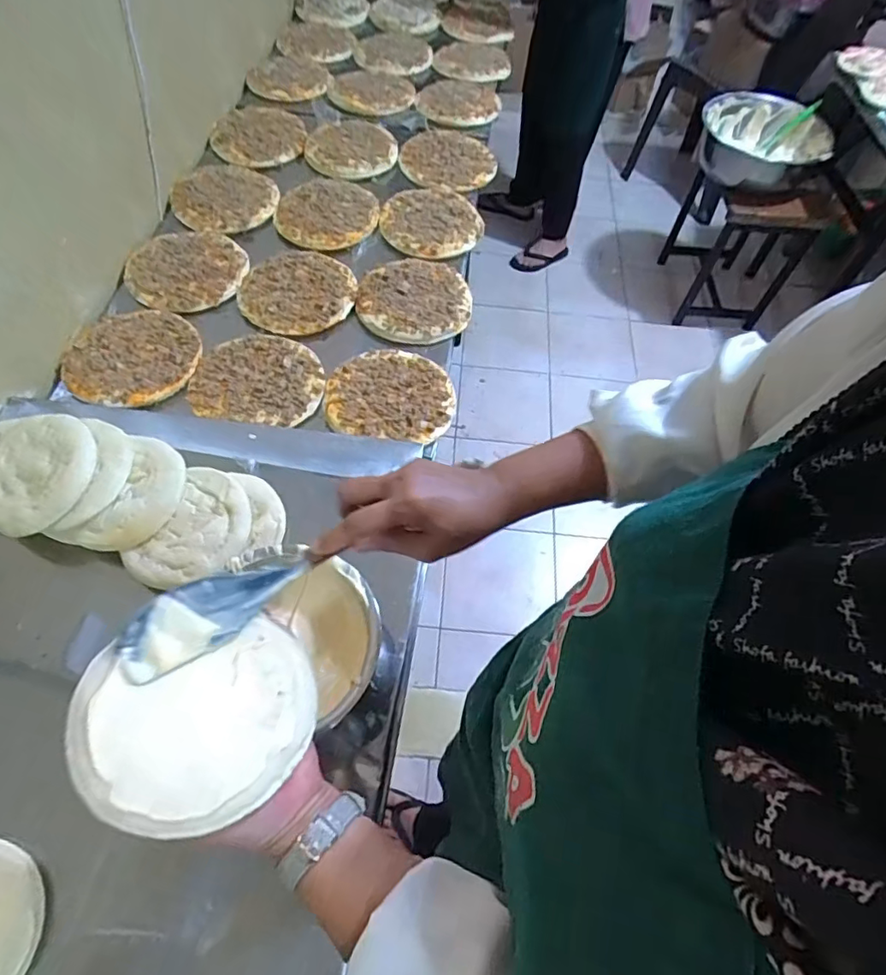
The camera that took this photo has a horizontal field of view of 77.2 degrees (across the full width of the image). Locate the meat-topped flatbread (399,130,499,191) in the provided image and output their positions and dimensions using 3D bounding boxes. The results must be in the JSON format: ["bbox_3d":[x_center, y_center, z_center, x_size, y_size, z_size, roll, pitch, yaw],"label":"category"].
[{"bbox_3d":[0.014,-0.754,1.263,0.215,0.013,0.242,15,61,4],"label":"meat-topped flatbread"}]

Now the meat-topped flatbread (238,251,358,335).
[{"bbox_3d":[-0.262,-0.362,1.004,0.201,0.019,0.205,-2,61,-6],"label":"meat-topped flatbread"}]

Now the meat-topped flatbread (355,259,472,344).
[{"bbox_3d":[-0.052,-0.346,1.002,0.199,0.014,0.195,-3,61,-6],"label":"meat-topped flatbread"}]

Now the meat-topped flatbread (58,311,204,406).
[{"bbox_3d":[-0.507,-0.220,0.905,0.203,0.010,0.207,-5,61,-7],"label":"meat-topped flatbread"}]

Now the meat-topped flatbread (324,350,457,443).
[{"bbox_3d":[-0.083,-0.151,0.887,0.198,0.017,0.185,7,61,-1],"label":"meat-topped flatbread"}]

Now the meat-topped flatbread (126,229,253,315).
[{"bbox_3d":[-0.466,-0.398,1.025,0.211,0.027,0.201,2,61,-3],"label":"meat-topped flatbread"}]

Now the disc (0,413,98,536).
[{"bbox_3d":[-0.475,-0.017,0.645,0.134,0.021,0.147,-2,71,6],"label":"disc"}]

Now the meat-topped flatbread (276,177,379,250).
[{"bbox_3d":[-0.237,-0.566,1.139,0.200,0.019,0.201,1,61,-4],"label":"meat-topped flatbread"}]

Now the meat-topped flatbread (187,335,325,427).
[{"bbox_3d":[-0.296,-0.174,0.891,0.201,0.017,0.177,8,61,0],"label":"meat-topped flatbread"}]

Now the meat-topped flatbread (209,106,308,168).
[{"bbox_3d":[-0.417,-0.804,1.270,0.203,0.024,0.212,2,61,-3],"label":"meat-topped flatbread"}]

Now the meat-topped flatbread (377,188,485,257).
[{"bbox_3d":[-0.022,-0.542,1.128,0.208,0.019,0.200,2,61,-3],"label":"meat-topped flatbread"}]

